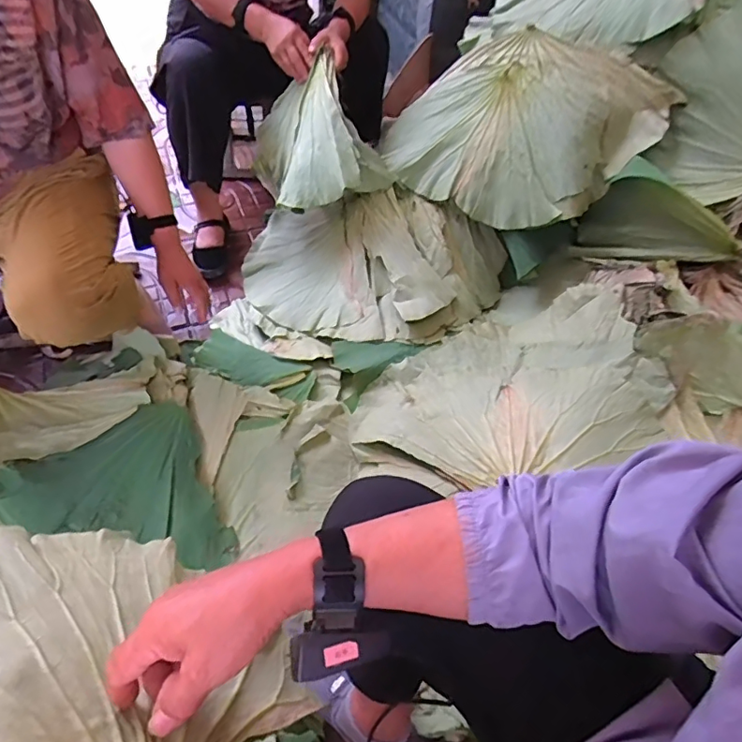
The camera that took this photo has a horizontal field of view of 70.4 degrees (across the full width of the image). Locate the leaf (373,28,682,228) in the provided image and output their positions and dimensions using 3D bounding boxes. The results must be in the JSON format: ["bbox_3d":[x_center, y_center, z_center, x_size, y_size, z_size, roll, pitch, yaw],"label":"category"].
[{"bbox_3d":[0.302,-0.493,1.108,0.580,0.136,0.425,-5,92,23],"label":"leaf"}]

